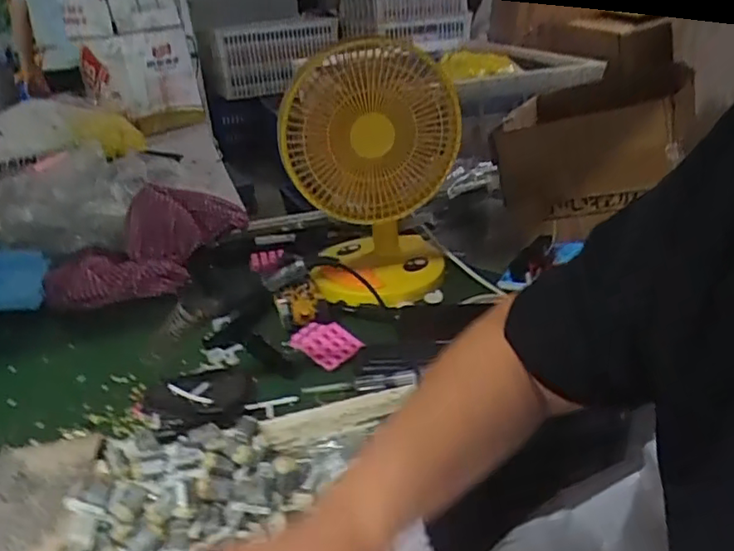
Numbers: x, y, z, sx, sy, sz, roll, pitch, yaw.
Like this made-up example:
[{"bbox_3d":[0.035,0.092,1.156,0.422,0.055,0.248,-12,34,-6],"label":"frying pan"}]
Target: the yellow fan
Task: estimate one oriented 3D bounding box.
[{"bbox_3d":[0.003,-0.136,0.796,0.217,0.295,0.223,-5,27,-4],"label":"yellow fan"}]

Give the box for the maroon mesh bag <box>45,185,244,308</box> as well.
[{"bbox_3d":[-0.336,-0.048,0.923,0.317,0.107,0.189,-17,30,-23],"label":"maroon mesh bag"}]

